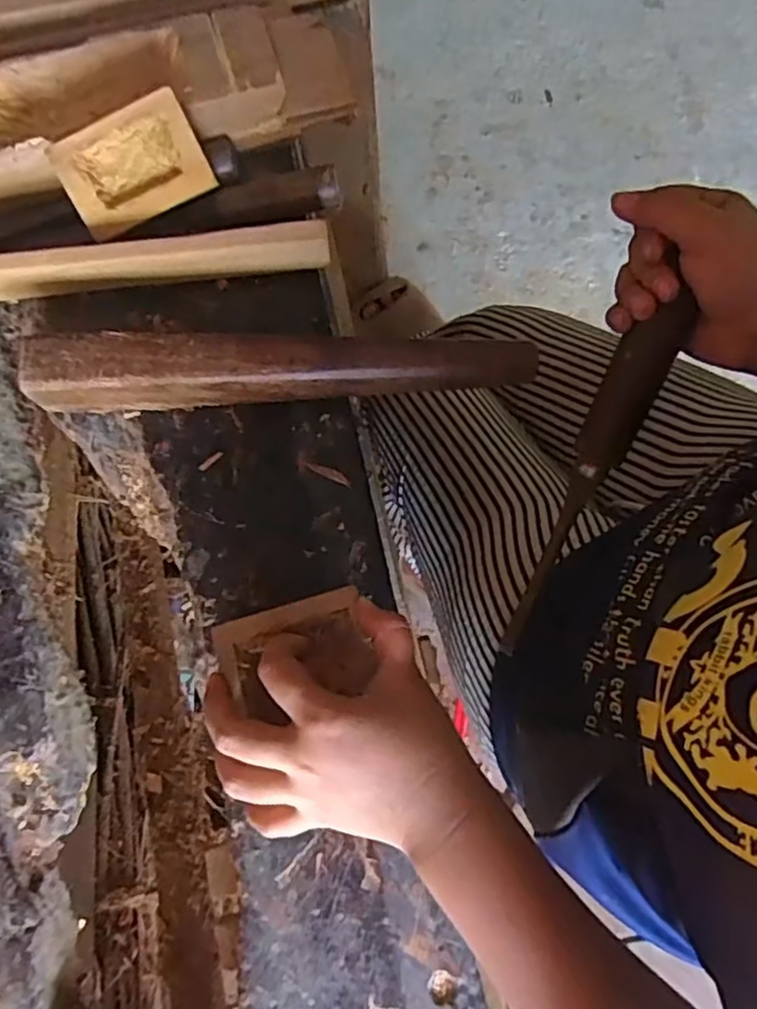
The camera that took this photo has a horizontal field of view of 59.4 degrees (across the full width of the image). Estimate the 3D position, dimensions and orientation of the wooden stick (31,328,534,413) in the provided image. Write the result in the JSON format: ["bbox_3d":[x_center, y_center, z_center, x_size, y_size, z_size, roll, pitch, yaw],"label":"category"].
[{"bbox_3d":[-0.061,-0.092,0.448,0.328,0.038,0.037,-2,79,-5],"label":"wooden stick"}]

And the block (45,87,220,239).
[{"bbox_3d":[-0.165,-0.229,0.447,0.092,0.015,0.065,-25,111,2],"label":"block"}]

